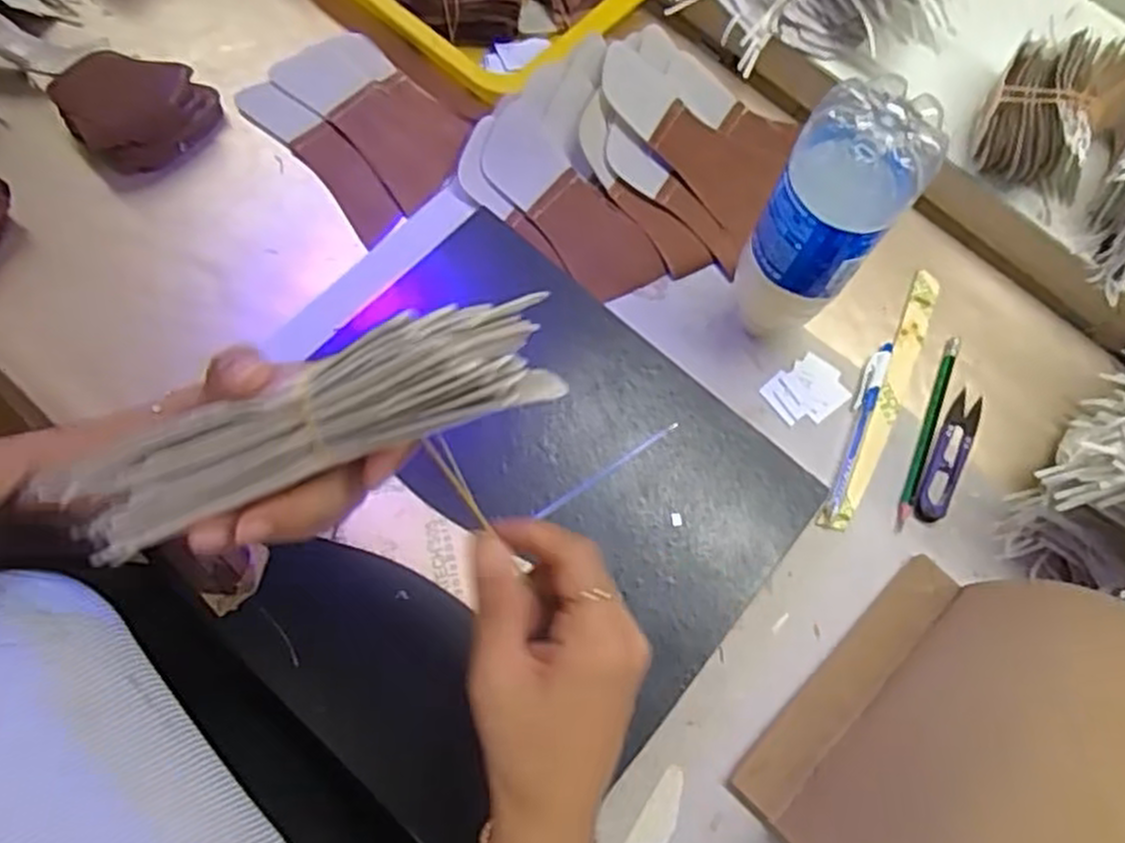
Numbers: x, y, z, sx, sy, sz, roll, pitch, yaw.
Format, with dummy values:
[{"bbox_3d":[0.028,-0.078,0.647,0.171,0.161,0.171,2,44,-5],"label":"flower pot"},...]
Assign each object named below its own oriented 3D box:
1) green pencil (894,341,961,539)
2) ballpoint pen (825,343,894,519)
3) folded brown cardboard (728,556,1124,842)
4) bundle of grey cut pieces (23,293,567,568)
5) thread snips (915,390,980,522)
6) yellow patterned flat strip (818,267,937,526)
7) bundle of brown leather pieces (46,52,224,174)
[{"bbox_3d":[0.245,0.005,0.520,0.009,0.004,0.148,24,71,6],"label":"green pencil"},{"bbox_3d":[0.197,0.003,0.518,0.014,0.006,0.130,23,71,6],"label":"ballpoint pen"},{"bbox_3d":[0.216,0.174,0.391,0.149,0.140,0.180,43,74,12],"label":"folded brown cardboard"},{"bbox_3d":[-0.095,0.003,0.277,0.184,0.038,0.031,-20,72,5],"label":"bundle of grey cut pieces"},{"bbox_3d":[0.257,0.023,0.516,0.024,0.009,0.098,31,72,8],"label":"thread snips"},{"bbox_3d":[0.220,-0.017,0.527,0.020,0.006,0.204,26,71,7],"label":"yellow patterned flat strip"},{"bbox_3d":[-0.306,-0.226,0.558,0.089,0.040,0.085,1,72,-3],"label":"bundle of brown leather pieces"}]

